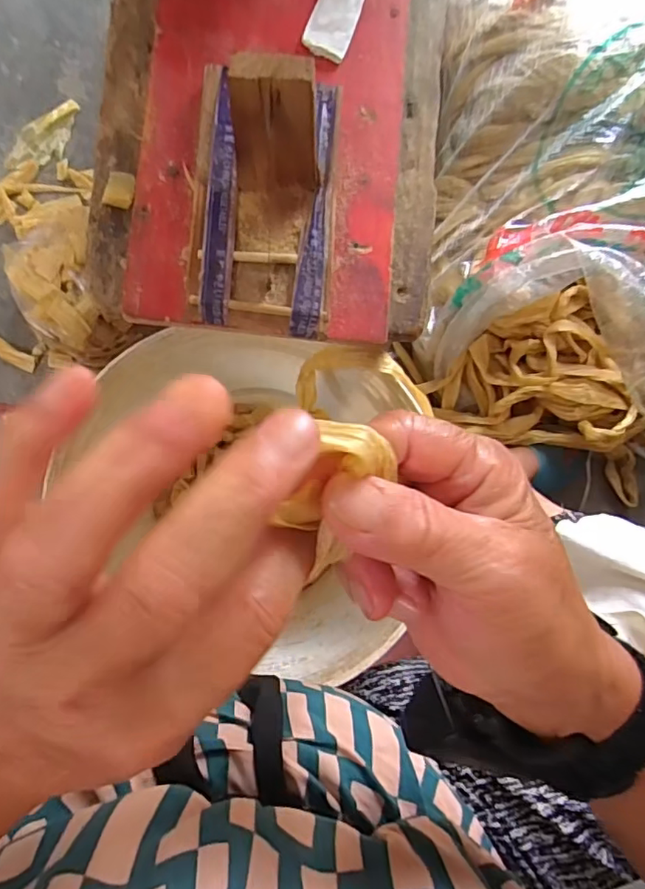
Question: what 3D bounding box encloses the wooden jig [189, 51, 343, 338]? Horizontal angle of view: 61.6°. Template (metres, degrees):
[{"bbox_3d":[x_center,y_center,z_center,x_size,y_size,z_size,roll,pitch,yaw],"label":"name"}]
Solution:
[{"bbox_3d":[-0.031,-0.150,0.301,0.085,0.075,0.155,5,87,-8],"label":"wooden jig"}]

